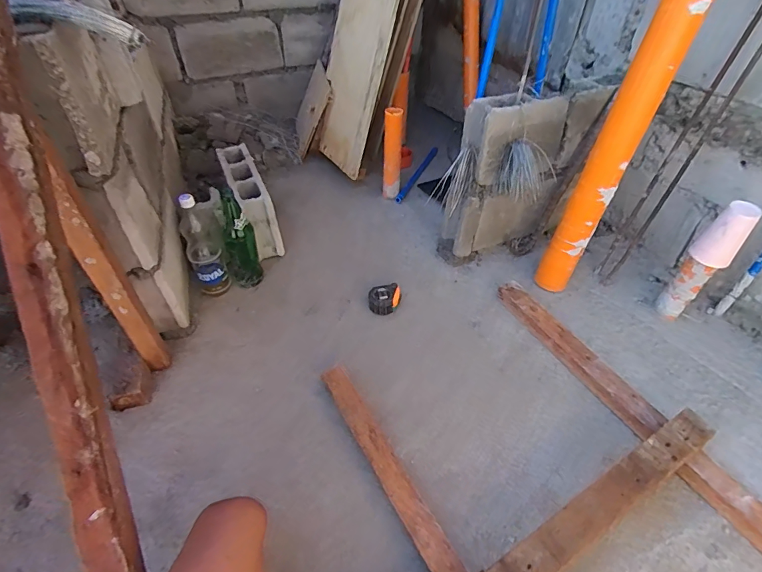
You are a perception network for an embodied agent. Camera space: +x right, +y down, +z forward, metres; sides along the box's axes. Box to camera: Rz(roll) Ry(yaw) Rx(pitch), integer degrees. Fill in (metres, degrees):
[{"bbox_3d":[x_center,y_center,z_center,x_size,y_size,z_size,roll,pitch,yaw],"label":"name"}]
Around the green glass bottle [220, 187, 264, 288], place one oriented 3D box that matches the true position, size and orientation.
[{"bbox_3d":[-0.377,-0.120,1.089,0.087,0.257,0.075,-16,46,-16],"label":"green glass bottle"}]

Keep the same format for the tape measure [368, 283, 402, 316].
[{"bbox_3d":[0.013,0.033,1.098,0.094,0.042,0.090,2,44,1],"label":"tape measure"}]

